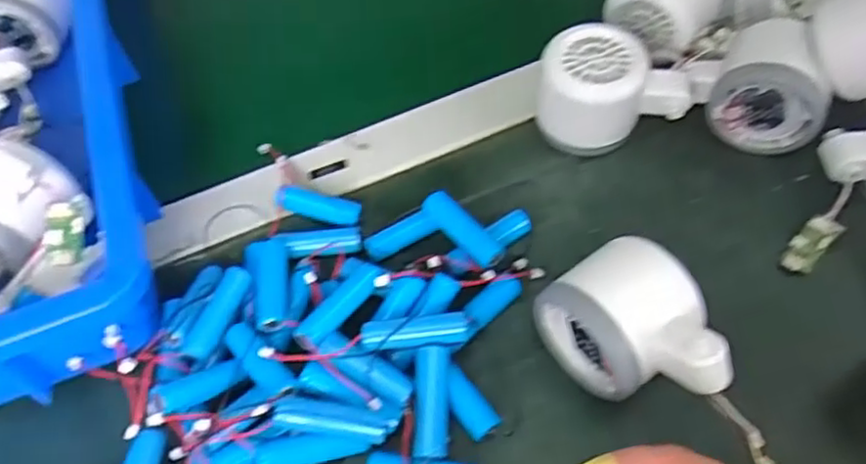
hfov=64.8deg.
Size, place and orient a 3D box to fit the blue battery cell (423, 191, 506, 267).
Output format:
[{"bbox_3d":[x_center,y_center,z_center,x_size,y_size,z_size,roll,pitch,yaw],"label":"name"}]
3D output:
[{"bbox_3d":[0.016,-0.001,0.362,0.015,0.014,0.051,-36,64,-18],"label":"blue battery cell"}]

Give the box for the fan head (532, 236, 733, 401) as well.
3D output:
[{"bbox_3d":[0.091,0.046,0.305,0.056,0.066,0.076,-28,59,-14],"label":"fan head"}]

